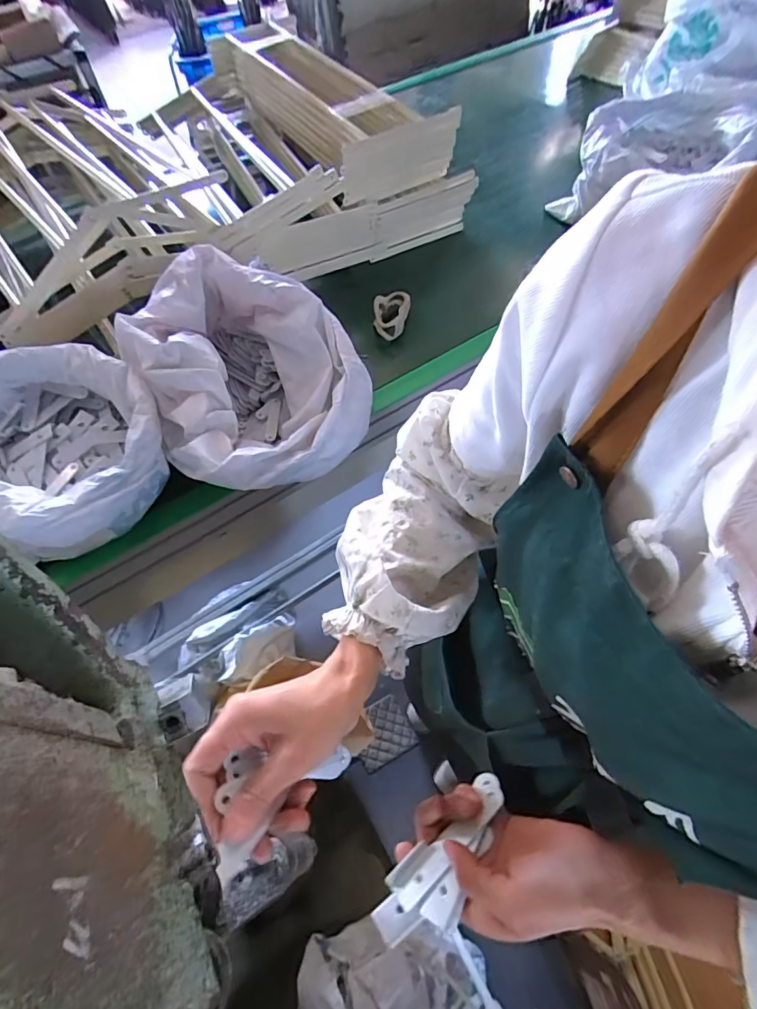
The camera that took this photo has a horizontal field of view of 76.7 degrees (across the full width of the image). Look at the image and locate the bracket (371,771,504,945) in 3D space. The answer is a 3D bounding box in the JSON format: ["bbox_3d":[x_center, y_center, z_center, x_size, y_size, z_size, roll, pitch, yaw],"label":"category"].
[{"bbox_3d":[0.048,0.246,0.331,0.043,0.024,0.122,39,70,23],"label":"bracket"}]

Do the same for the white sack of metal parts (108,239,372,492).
[{"bbox_3d":[-0.200,-0.196,0.718,0.291,0.165,0.355,-36,63,-17],"label":"white sack of metal parts"}]

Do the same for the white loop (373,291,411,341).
[{"bbox_3d":[0.025,-0.354,0.887,0.067,0.040,0.101,0,59,4],"label":"white loop"}]

